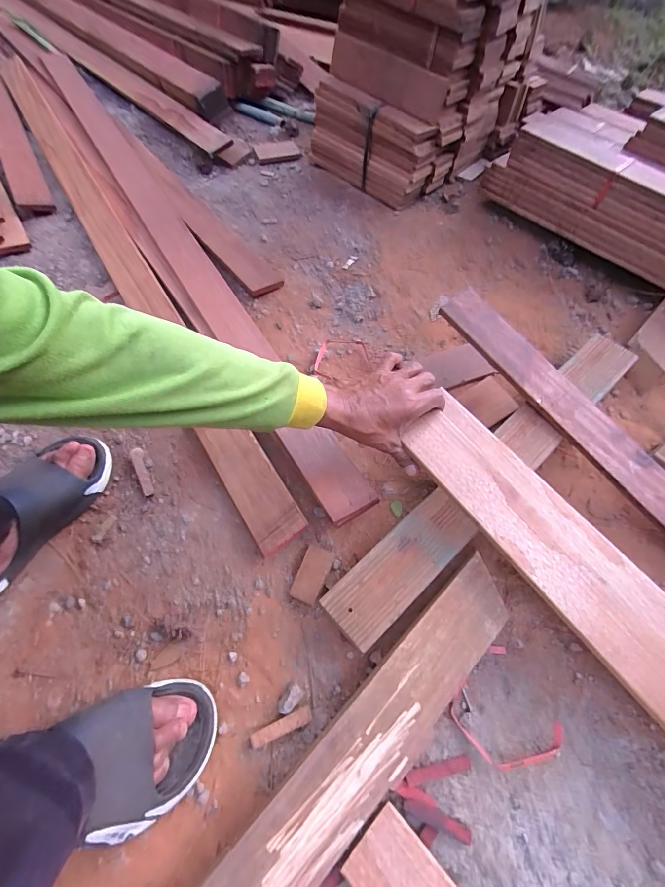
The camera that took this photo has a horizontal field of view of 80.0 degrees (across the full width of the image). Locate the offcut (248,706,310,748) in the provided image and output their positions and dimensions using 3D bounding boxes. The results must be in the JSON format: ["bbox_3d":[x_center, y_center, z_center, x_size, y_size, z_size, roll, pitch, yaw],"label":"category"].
[{"bbox_3d":[-0.052,0.290,0.403,0.062,0.013,0.014,-20,64,-13],"label":"offcut"}]

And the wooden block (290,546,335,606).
[{"bbox_3d":[-0.024,0.156,0.469,0.033,0.021,0.061,20,62,8],"label":"wooden block"}]

